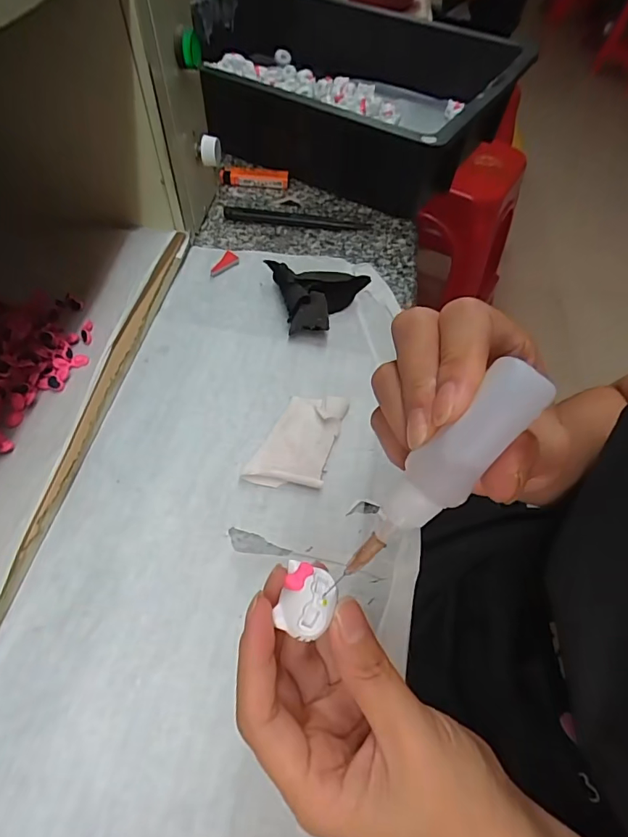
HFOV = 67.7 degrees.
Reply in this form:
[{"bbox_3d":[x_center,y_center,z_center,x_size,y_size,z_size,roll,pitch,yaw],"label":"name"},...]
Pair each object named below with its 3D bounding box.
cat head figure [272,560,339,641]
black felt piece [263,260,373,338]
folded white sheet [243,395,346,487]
[{"bbox_3d":[-0.002,0.065,0.170,0.020,0.007,0.026,16,56,10],"label":"cat head figure"},{"bbox_3d":[-0.004,-0.099,0.404,0.085,0.022,0.068,11,56,6],"label":"black felt piece"},{"bbox_3d":[-0.011,0.013,0.332,0.050,0.011,0.082,15,56,9],"label":"folded white sheet"}]

